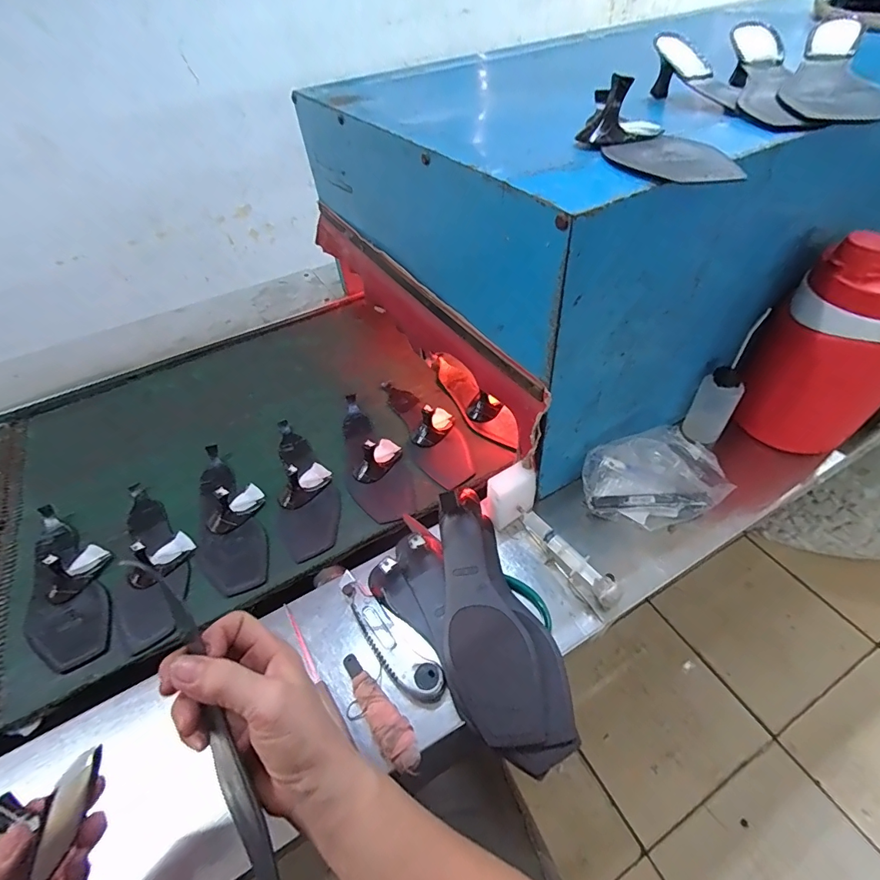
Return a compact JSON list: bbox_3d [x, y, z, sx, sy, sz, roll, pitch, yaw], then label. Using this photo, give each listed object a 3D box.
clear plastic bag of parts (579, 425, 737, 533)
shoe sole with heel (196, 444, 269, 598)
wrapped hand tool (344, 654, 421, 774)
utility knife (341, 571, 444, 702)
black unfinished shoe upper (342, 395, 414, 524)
[{"bbox_3d":[0.253,0.044,0.527,0.156,0.080,0.086,1,47,7],"label":"clear plastic bag of parts"},{"bbox_3d":[-0.286,0.082,0.602,0.089,0.047,0.254,-17,48,-10],"label":"shoe sole with heel"},{"bbox_3d":[-0.058,0.248,0.414,0.029,0.021,0.117,-33,52,-23],"label":"wrapped hand tool"},{"bbox_3d":[-0.061,0.198,0.461,0.037,0.017,0.165,-37,54,-25],"label":"utility knife"},{"bbox_3d":[-0.108,0.021,0.642,0.081,0.044,0.235,-28,50,-19],"label":"black unfinished shoe upper"}]

